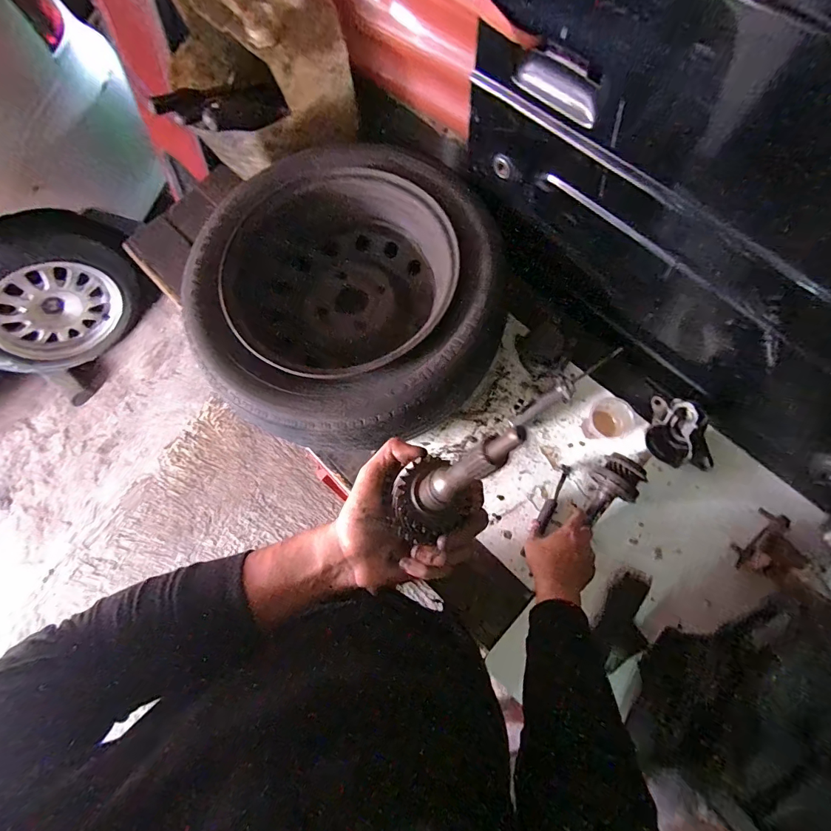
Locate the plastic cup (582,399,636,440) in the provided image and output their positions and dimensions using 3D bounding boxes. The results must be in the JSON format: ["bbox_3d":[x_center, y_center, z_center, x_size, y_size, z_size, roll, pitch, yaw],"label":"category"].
[{"bbox_3d":[0.333,0.010,0.722,0.069,0.079,0.065,0,73,1],"label":"plastic cup"}]

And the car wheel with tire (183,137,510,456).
[{"bbox_3d":[-0.097,-0.195,0.706,0.511,0.160,0.479,0,73,1],"label":"car wheel with tire"}]

